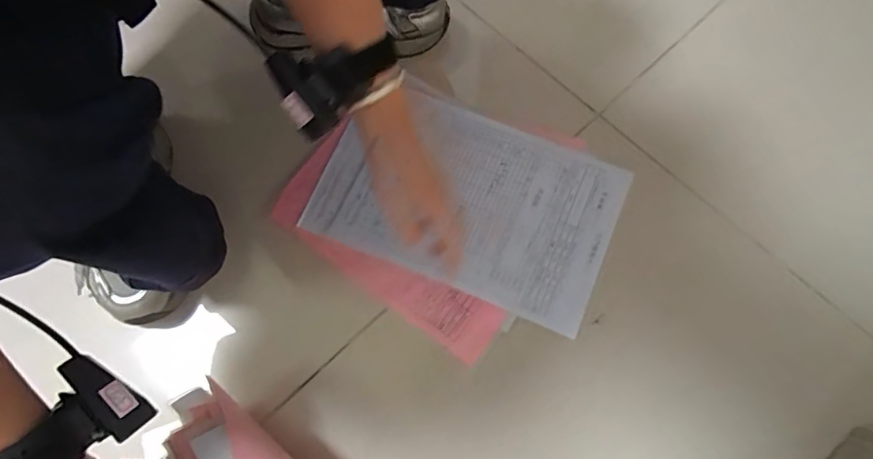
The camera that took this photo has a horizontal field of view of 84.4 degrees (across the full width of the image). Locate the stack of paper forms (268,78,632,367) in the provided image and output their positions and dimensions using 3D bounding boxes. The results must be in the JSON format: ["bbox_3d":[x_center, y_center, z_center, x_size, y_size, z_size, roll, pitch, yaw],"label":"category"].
[{"bbox_3d":[0.023,-0.030,0.557,0.345,0.021,0.285,32,78,10],"label":"stack of paper forms"}]

